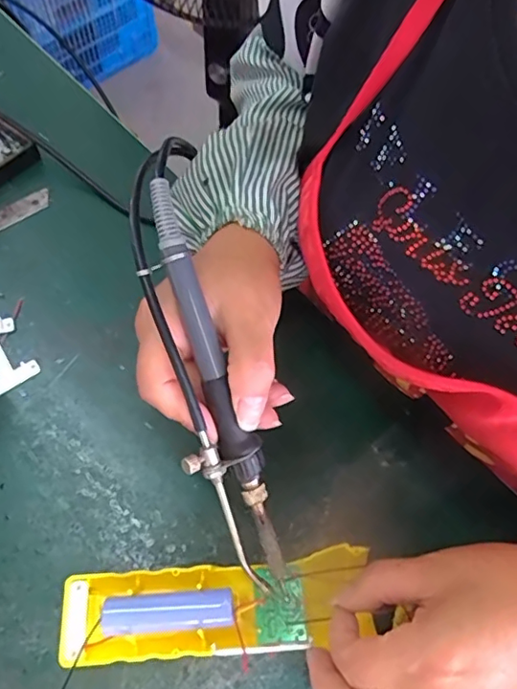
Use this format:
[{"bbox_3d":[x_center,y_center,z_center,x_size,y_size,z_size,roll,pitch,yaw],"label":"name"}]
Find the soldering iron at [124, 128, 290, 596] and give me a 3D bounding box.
[{"bbox_3d":[-0.024,0.013,0.256,0.038,0.019,0.213,-17,95,-12],"label":"soldering iron"}]

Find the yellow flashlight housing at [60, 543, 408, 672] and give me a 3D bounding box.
[{"bbox_3d":[-0.024,0.134,0.280,0.156,0.021,0.044,-6,62,-1],"label":"yellow flashlight housing"}]

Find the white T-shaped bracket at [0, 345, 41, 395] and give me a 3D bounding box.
[{"bbox_3d":[-0.169,0.012,0.357,0.036,0.004,0.037,-35,69,-19],"label":"white T-shaped bracket"}]

